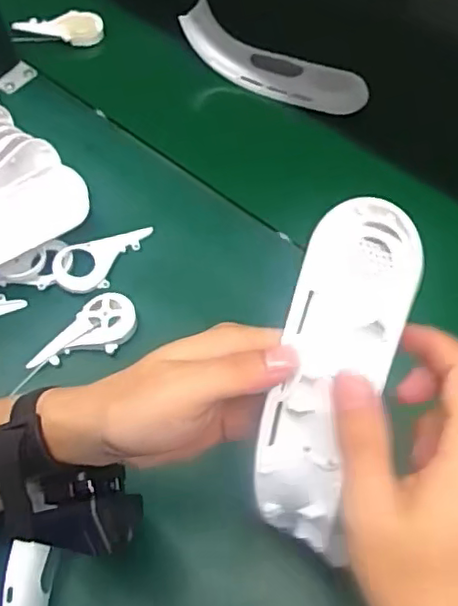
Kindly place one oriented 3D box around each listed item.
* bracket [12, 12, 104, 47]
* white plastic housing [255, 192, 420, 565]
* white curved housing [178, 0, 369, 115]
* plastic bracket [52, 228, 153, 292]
[{"bbox_3d":[-0.189,-0.304,0.685,0.094,0.026,0.040,-17,62,-5],"label":"bracket"},{"bbox_3d":[0.047,0.045,0.298,0.050,0.190,0.024,15,21,12],"label":"white plastic housing"},{"bbox_3d":[0.048,-0.247,0.620,0.192,0.063,0.050,22,66,15],"label":"white curved housing"},{"bbox_3d":[-0.107,-0.037,0.532,0.088,0.012,0.043,-20,63,-7],"label":"plastic bracket"}]

